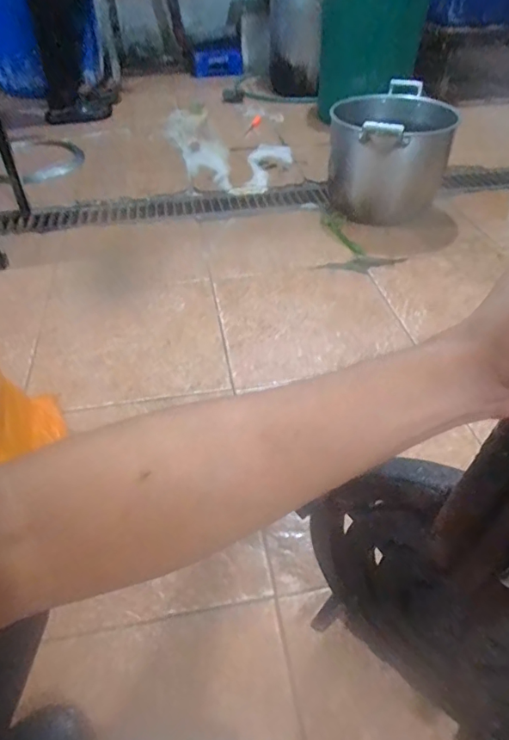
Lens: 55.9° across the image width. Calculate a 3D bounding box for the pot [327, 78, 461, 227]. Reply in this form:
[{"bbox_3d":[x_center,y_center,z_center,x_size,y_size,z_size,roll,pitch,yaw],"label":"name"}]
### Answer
[{"bbox_3d":[0.393,-0.626,1.426,0.292,0.290,0.311,-1,44,1],"label":"pot"}]

